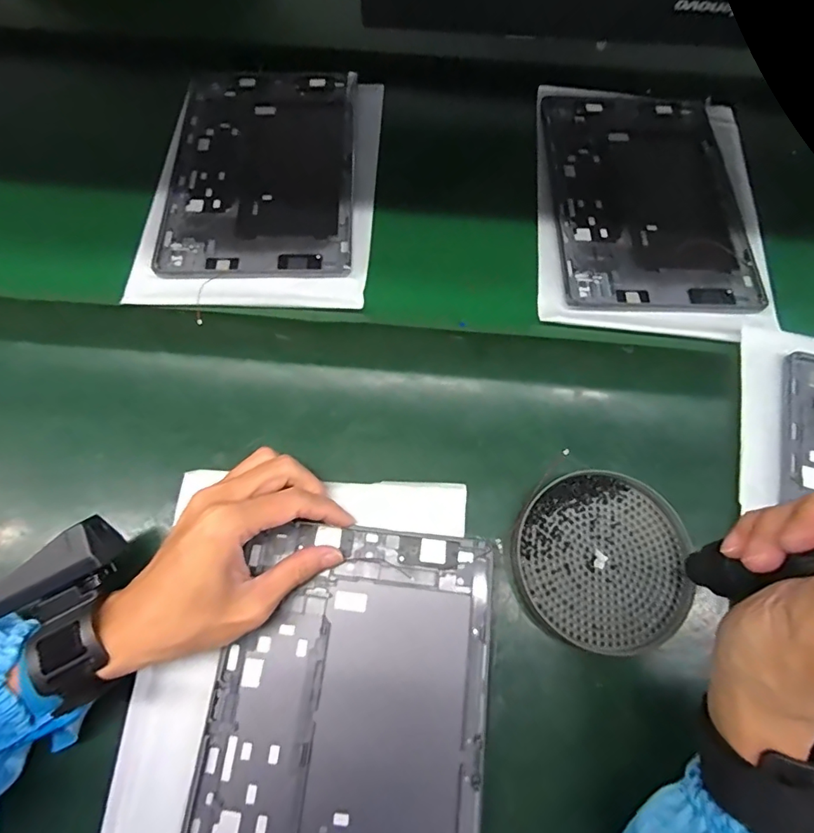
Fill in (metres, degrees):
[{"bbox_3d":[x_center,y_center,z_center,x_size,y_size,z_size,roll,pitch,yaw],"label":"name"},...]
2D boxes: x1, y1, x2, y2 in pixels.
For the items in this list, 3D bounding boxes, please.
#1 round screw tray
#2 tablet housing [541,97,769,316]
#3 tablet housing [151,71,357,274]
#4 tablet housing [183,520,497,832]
[{"bbox_3d":[0.130,0.095,0.316,0.113,0.013,0.111,0,67,-1],"label":"round screw tray"},{"bbox_3d":[0.218,-0.204,0.442,0.166,0.006,0.256,1,67,0],"label":"tablet housing"},{"bbox_3d":[-0.134,-0.235,0.449,0.165,0.007,0.257,-2,67,-1],"label":"tablet housing"},{"bbox_3d":[-0.037,0.196,0.286,0.163,0.015,0.254,7,67,2],"label":"tablet housing"}]

